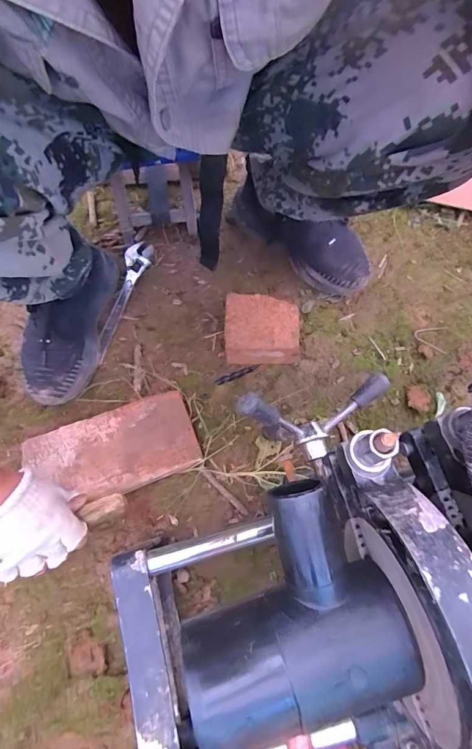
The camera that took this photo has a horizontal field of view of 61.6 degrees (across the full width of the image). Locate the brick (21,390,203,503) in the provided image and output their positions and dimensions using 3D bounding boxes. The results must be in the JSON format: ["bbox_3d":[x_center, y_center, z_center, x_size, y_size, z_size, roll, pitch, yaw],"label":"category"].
[{"bbox_3d":[-0.174,0.112,0.572,0.235,0.051,0.117,-21,73,-4],"label":"brick"}]

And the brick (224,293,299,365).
[{"bbox_3d":[0.040,-0.070,0.628,0.113,0.066,0.105,0,70,1],"label":"brick"}]

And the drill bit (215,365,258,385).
[{"bbox_3d":[0.002,0.000,0.631,0.071,0.013,0.013,-18,71,-6],"label":"drill bit"}]

